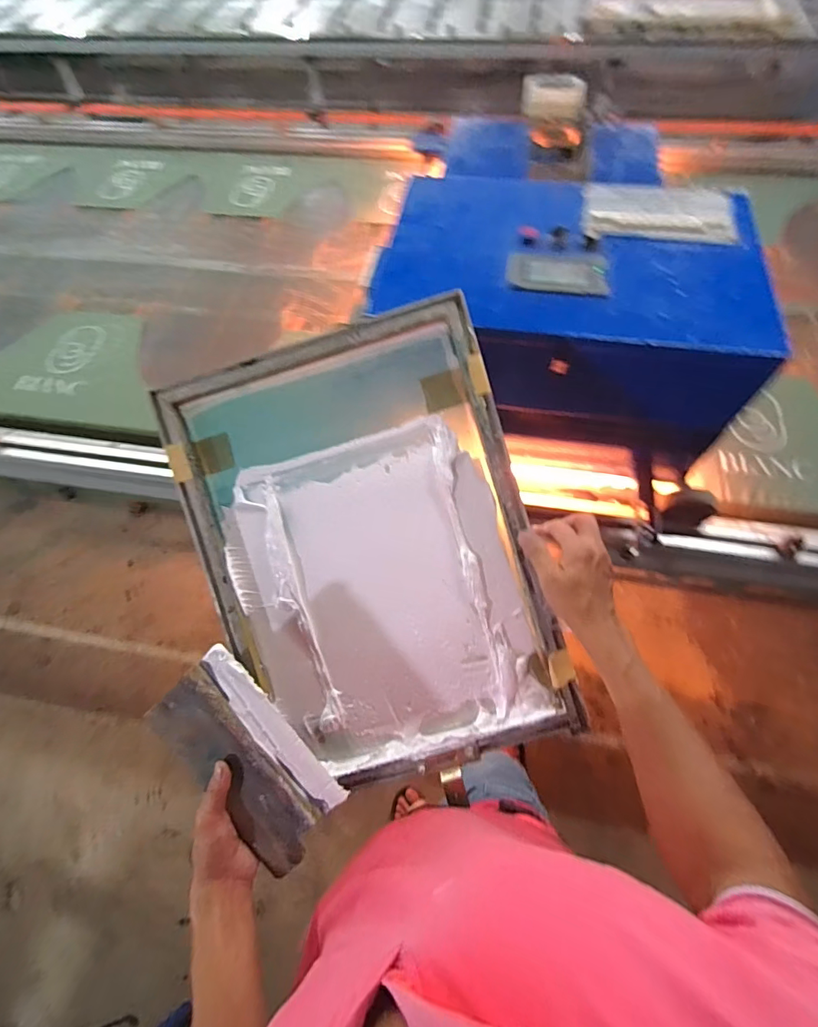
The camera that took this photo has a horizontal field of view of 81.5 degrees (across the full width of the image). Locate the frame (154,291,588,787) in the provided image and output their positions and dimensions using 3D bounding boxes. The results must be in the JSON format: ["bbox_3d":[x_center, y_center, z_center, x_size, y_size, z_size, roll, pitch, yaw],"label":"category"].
[{"bbox_3d":[-0.048,0.051,0.593,0.381,0.050,0.529,-16,91,0],"label":"frame"}]

